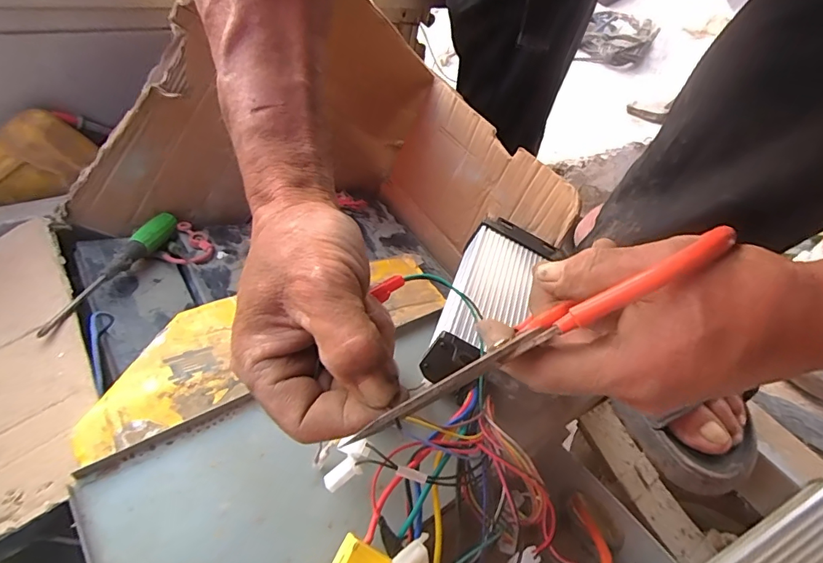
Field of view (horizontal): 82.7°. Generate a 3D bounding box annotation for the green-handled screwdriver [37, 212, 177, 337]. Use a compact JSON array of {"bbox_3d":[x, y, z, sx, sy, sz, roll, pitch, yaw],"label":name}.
[{"bbox_3d":[-0.249,-0.011,0.392,0.018,0.018,0.165,7,38,5],"label":"green-handled screwdriver"}]

